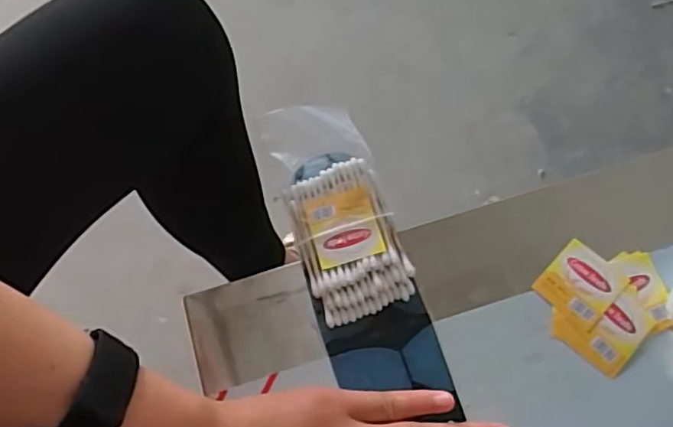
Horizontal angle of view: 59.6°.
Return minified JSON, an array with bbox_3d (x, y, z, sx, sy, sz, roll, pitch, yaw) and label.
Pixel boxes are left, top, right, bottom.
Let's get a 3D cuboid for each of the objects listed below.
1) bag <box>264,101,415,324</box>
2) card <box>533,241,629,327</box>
[{"bbox_3d":[0.000,-0.006,0.359,0.058,0.014,0.138,-18,70,-5],"label":"bag"},{"bbox_3d":[0.143,0.041,0.343,0.040,0.004,0.041,41,75,15],"label":"card"}]

